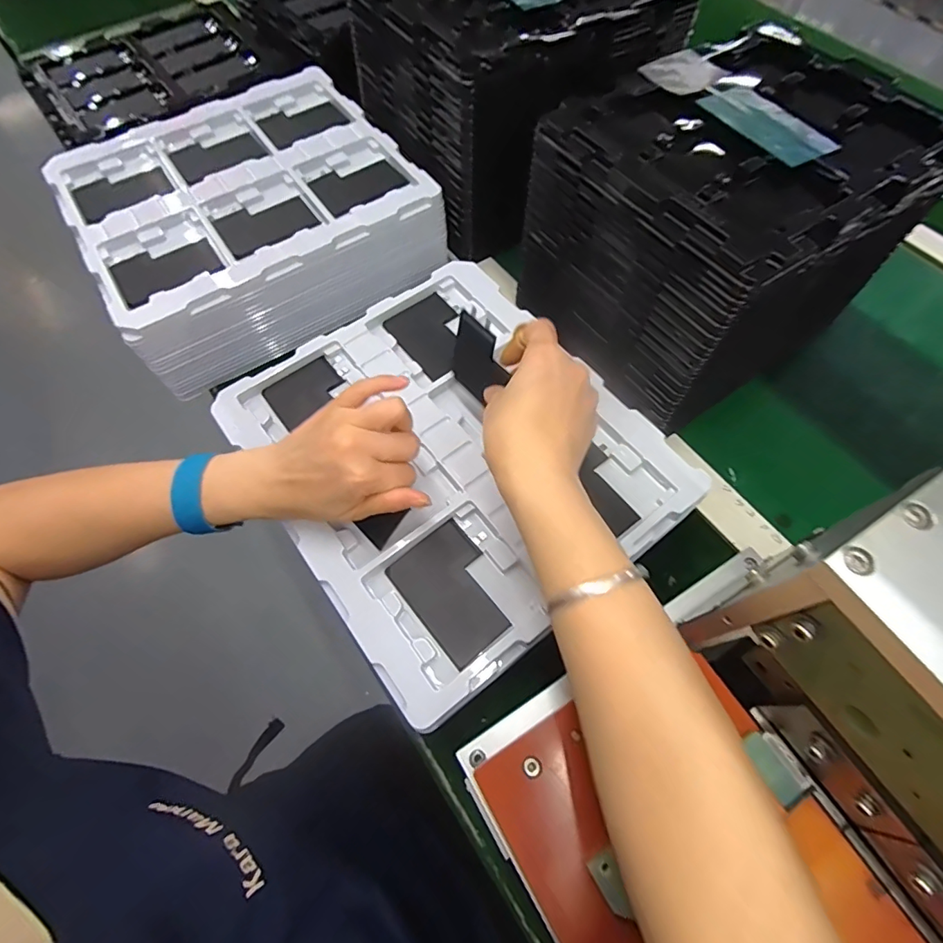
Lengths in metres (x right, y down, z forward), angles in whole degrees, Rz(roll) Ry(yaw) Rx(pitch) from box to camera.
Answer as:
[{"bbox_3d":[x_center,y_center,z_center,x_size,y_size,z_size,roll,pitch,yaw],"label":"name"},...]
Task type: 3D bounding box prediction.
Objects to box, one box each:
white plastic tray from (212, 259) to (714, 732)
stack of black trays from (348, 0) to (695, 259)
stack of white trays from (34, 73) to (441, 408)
[{"bbox_3d":[-0.019,-0.019,0.403,0.273,0.019,0.314,-35,69,-15],"label":"white plastic tray"},{"bbox_3d":[0.035,-0.419,0.539,0.272,0.190,0.234,-33,68,-14],"label":"stack of black trays"},{"bbox_3d":[-0.235,-0.273,0.532,0.317,0.083,0.286,-33,68,-14],"label":"stack of white trays"}]

